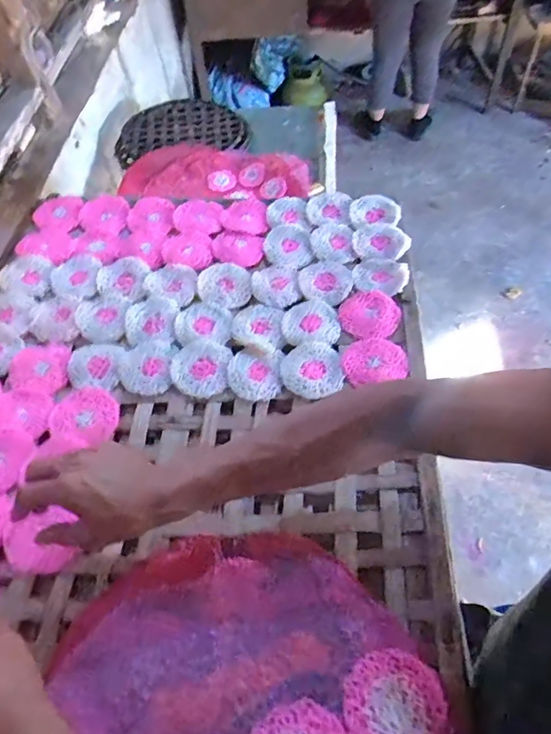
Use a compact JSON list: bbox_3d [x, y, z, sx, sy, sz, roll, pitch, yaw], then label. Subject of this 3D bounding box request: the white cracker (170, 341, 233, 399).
[{"bbox_3d":[-0.094,0.002,0.638,0.072,0.013,0.077,4,54,4],"label":"white cracker"}]

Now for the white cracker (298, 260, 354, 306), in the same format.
[{"bbox_3d":[0.070,-0.120,0.713,0.072,0.005,0.079,2,54,3],"label":"white cracker"}]

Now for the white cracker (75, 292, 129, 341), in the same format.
[{"bbox_3d":[-0.234,-0.069,0.690,0.068,0.008,0.084,1,54,2],"label":"white cracker"}]

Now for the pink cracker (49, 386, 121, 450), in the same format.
[{"bbox_3d":[-0.222,0.056,0.603,0.071,0.017,0.073,-1,54,1],"label":"pink cracker"}]

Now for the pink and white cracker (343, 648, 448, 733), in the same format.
[{"bbox_3d":[0.096,0.272,0.413,0.079,0.016,0.075,-1,54,1],"label":"pink and white cracker"}]

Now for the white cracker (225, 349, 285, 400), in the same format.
[{"bbox_3d":[-0.025,0.010,0.630,0.069,0.009,0.066,-3,54,0],"label":"white cracker"}]

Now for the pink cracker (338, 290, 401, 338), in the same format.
[{"bbox_3d":[0.123,-0.072,0.674,0.076,0.008,0.077,2,54,3],"label":"pink cracker"}]

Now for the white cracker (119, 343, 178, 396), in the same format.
[{"bbox_3d":[-0.160,0.002,0.642,0.063,0.010,0.073,4,54,5],"label":"white cracker"}]

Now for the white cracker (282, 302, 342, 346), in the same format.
[{"bbox_3d":[0.046,-0.059,0.675,0.073,0.006,0.075,-1,54,1],"label":"white cracker"}]

